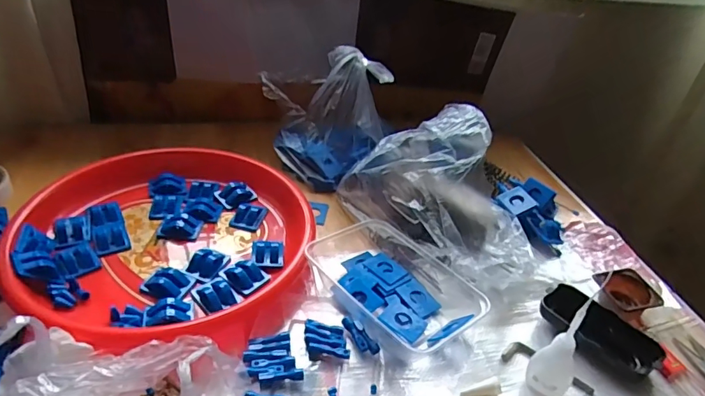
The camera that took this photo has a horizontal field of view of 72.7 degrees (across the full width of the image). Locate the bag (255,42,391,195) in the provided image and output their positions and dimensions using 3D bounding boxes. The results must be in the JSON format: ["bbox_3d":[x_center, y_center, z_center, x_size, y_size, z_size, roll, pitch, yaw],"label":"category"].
[{"bbox_3d":[-0.032,-0.112,0.643,0.167,0.151,0.125,-1,34,-11],"label":"bag"}]

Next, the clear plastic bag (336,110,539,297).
[{"bbox_3d":[0.110,-0.012,0.549,0.136,0.137,0.231,-22,43,-35],"label":"clear plastic bag"}]

